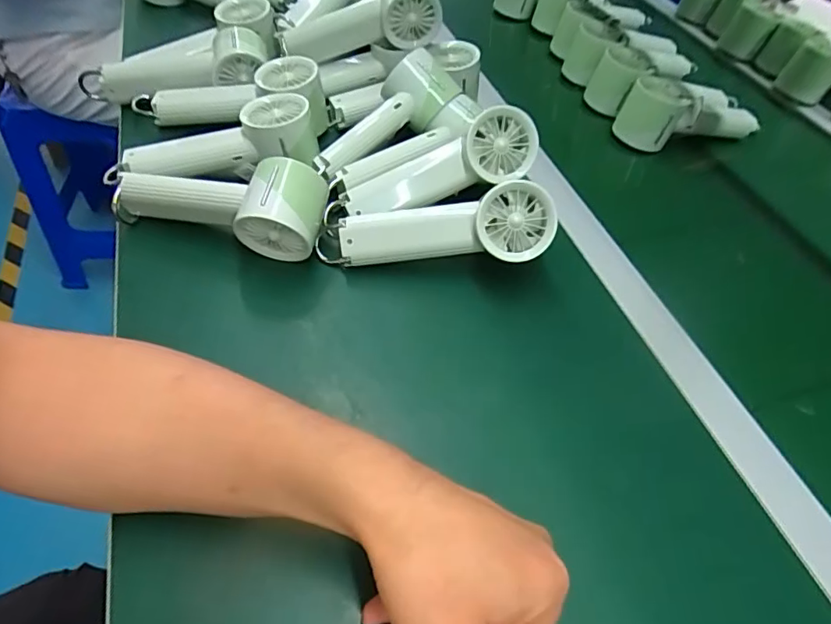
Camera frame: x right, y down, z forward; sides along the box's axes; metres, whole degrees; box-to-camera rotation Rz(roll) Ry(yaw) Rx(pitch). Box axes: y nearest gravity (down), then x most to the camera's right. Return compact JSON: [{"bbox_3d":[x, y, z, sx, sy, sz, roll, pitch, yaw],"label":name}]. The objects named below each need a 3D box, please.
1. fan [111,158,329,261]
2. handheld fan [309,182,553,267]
[{"bbox_3d":[-0.159,-0.094,0.428,0.174,0.074,0.065,15,52,8],"label":"fan"},{"bbox_3d":[0.013,-0.067,0.418,0.195,0.050,0.052,-6,51,8],"label":"handheld fan"}]

